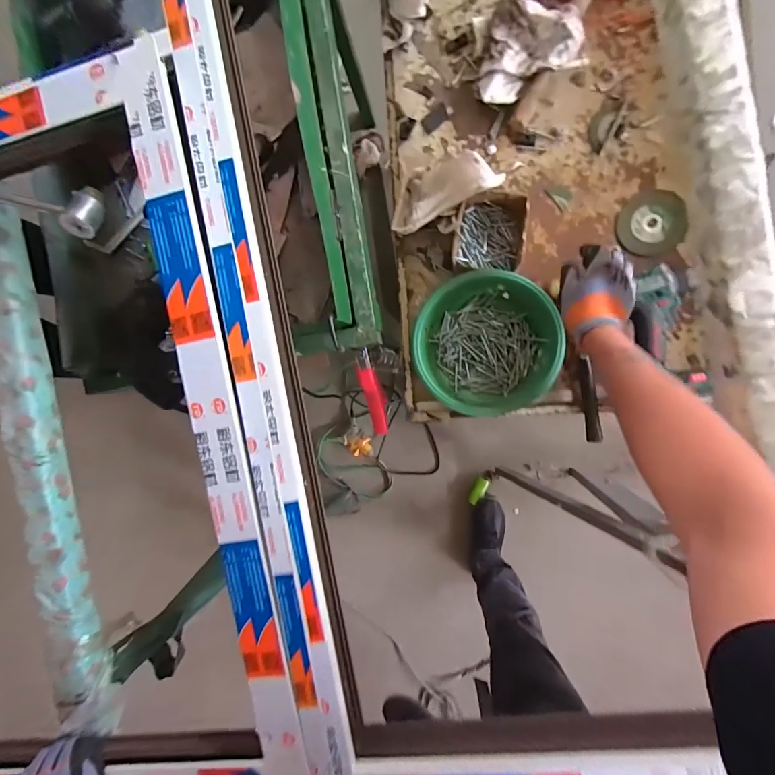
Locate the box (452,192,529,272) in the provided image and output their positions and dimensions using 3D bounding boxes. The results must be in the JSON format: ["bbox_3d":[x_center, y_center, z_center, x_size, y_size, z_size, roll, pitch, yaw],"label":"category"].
[{"bbox_3d":[0.164,-0.250,0.642,0.120,0.049,0.120,9,94,9],"label":"box"}]

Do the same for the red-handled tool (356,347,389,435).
[{"bbox_3d":[-0.025,0.007,0.678,0.033,0.029,0.149,-17,90,10],"label":"red-handled tool"}]

